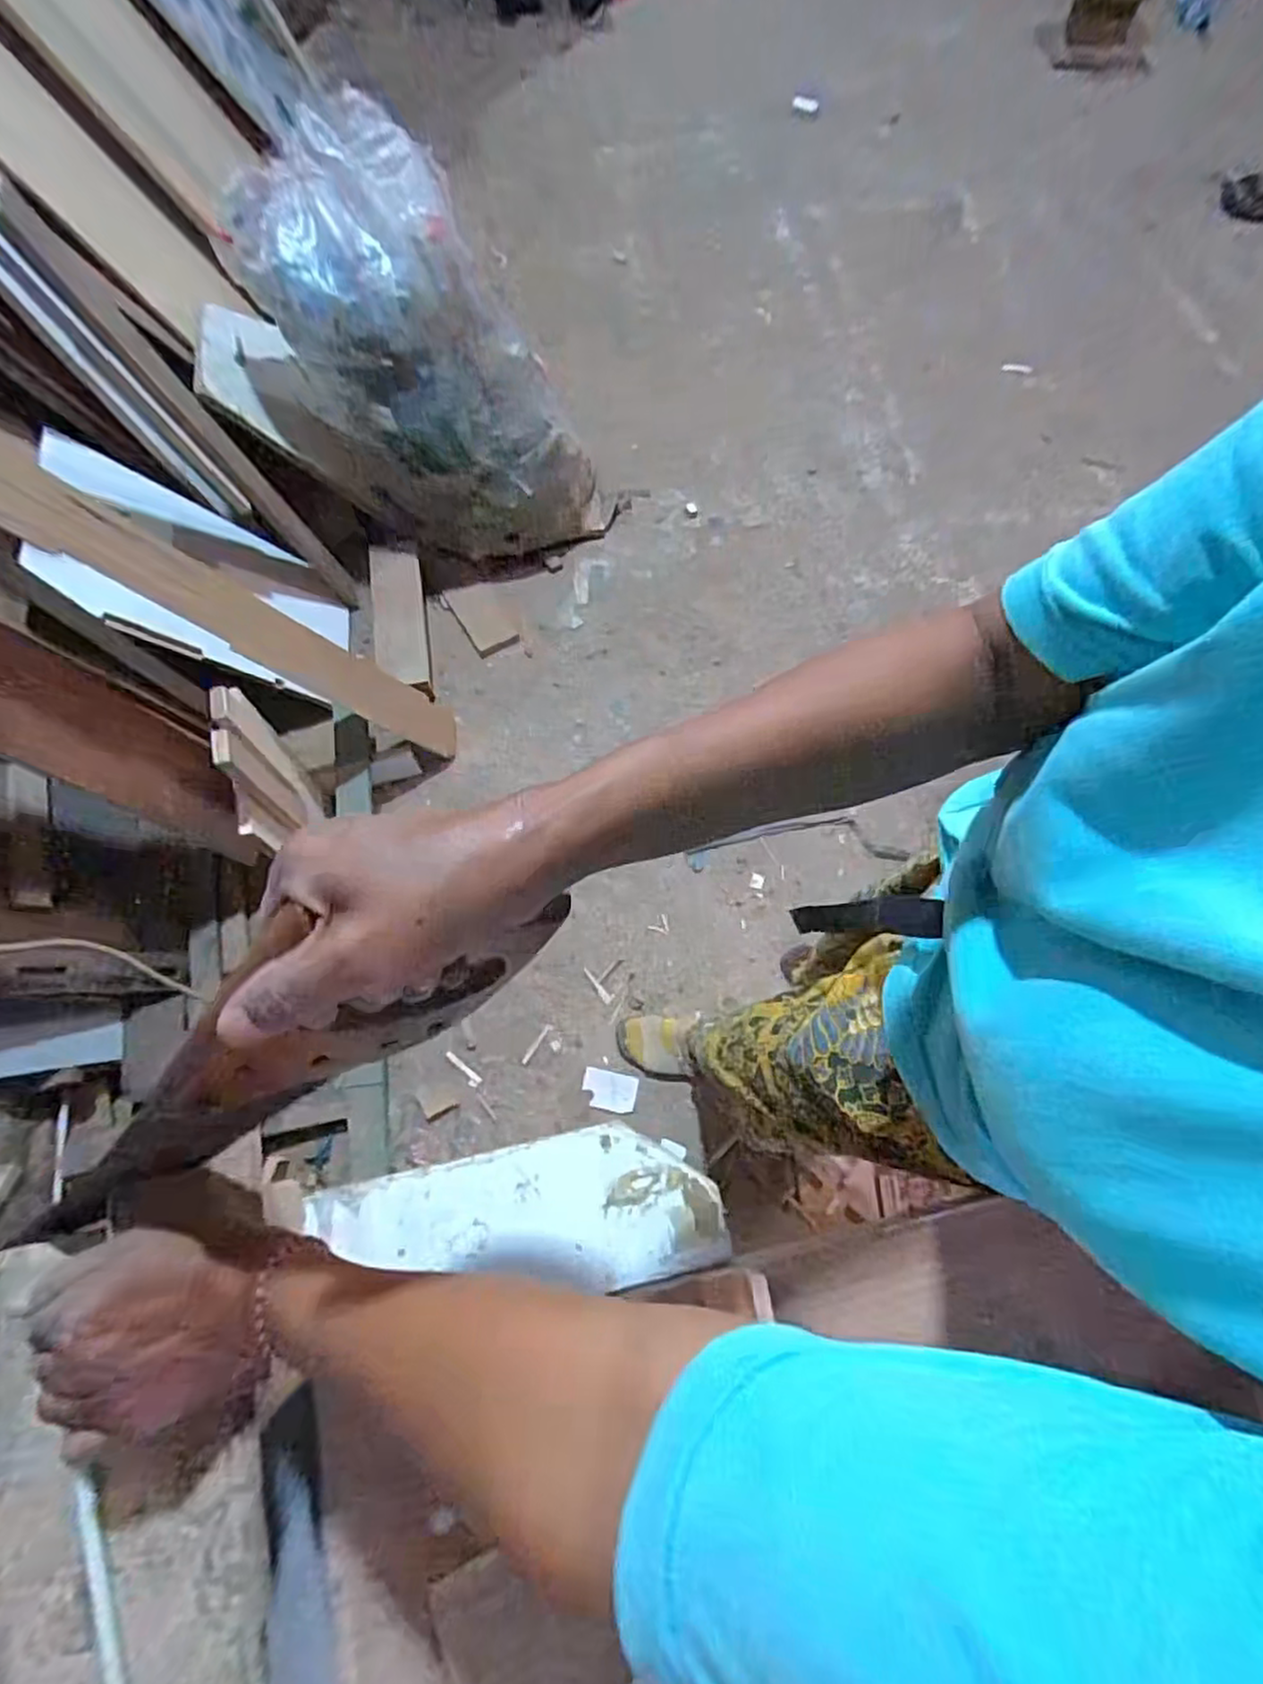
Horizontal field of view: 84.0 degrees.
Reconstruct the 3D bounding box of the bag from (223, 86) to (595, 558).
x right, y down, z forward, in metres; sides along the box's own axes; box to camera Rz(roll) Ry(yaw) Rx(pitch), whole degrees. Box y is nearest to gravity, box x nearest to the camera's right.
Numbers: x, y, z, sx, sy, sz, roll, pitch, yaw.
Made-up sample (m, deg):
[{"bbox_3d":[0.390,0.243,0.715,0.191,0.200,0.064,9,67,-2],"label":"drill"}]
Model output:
[{"bbox_3d":[-0.345,-0.823,1.242,0.480,0.540,0.351,-25,72,-10],"label":"bag"}]

